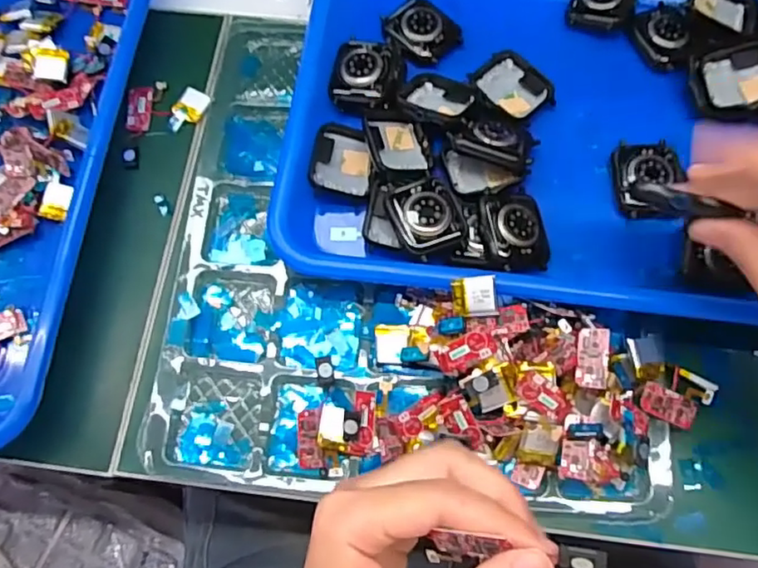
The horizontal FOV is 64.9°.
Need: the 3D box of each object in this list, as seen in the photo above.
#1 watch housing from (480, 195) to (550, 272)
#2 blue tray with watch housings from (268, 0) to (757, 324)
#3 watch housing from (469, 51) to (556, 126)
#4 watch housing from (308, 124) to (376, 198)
[{"bbox_3d":[0.072,-0.028,0.312,0.037,0.010,0.042,-7,77,-12],"label":"watch housing"},{"bbox_3d":[0.118,-0.112,0.343,0.322,0.033,0.263,6,72,4],"label":"blue tray with watch housings"},{"bbox_3d":[0.076,-0.113,0.344,0.043,0.007,0.043,-41,75,-12],"label":"watch housing"},{"bbox_3d":[-0.021,-0.069,0.332,0.033,0.010,0.042,8,65,-16],"label":"watch housing"}]

